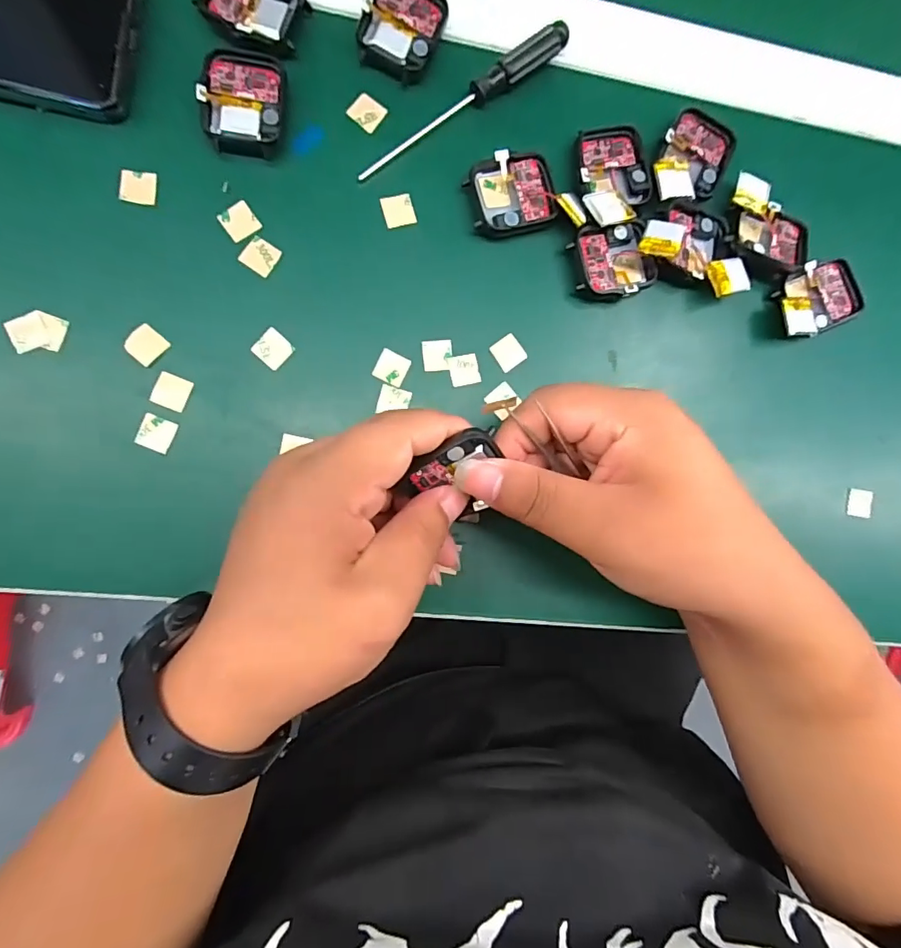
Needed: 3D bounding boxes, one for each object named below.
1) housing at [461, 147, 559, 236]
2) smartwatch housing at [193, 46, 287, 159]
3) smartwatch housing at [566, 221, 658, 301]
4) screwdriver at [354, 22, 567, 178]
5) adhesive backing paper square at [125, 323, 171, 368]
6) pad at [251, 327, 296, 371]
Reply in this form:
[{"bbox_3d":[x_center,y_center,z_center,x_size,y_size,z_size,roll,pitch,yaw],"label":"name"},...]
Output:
[{"bbox_3d":[0.032,-0.144,0.255,0.045,0.009,0.038,-17,92,-8],"label":"housing"},{"bbox_3d":[-0.098,-0.176,0.235,0.036,0.008,0.047,3,89,-8],"label":"smartwatch housing"},{"bbox_3d":[0.086,-0.112,0.263,0.044,0.011,0.038,-13,92,-8],"label":"smartwatch housing"},{"bbox_3d":[0.007,-0.189,0.252,0.130,0.011,0.010,-38,95,-7],"label":"screwdriver"},{"bbox_3d":[-0.143,-0.061,0.231,0.015,0.004,0.015,42,84,-6],"label":"adhesive backing paper square"},{"bbox_3d":[-0.087,-0.061,0.240,0.016,0.004,0.016,40,85,-6],"label":"pad"}]

